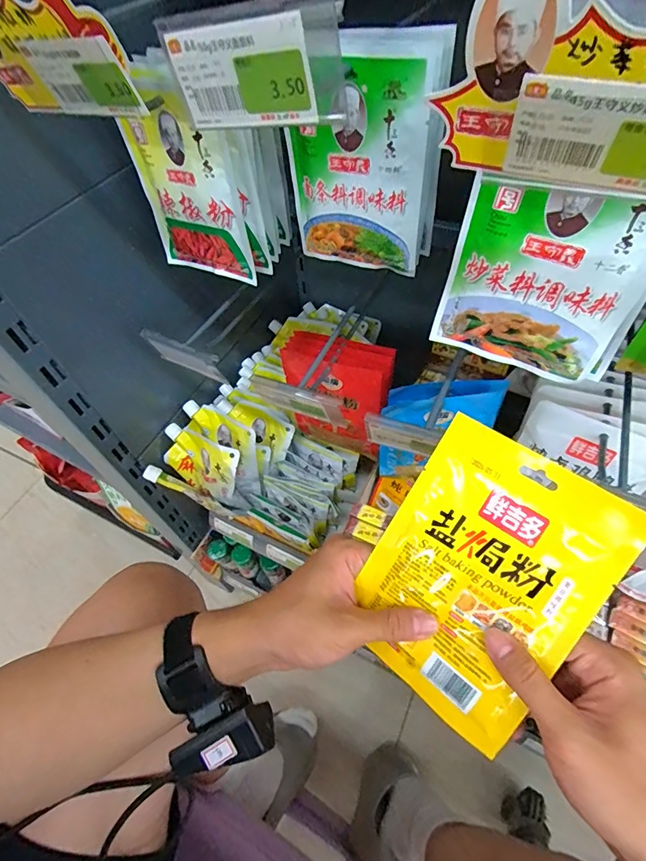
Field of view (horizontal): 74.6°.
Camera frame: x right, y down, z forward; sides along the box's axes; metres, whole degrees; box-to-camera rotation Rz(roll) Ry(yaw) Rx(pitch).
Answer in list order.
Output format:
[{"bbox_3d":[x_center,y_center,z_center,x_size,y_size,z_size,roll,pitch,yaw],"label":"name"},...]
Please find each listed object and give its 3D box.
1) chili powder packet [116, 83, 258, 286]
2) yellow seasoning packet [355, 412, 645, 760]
[{"bbox_3d":[-0.118,-0.204,0.368,0.107,0.143,0.019,15,57,15],"label":"chili powder packet"},{"bbox_3d":[0.099,0.094,0.274,0.125,0.007,0.171,33,96,24],"label":"yellow seasoning packet"}]

